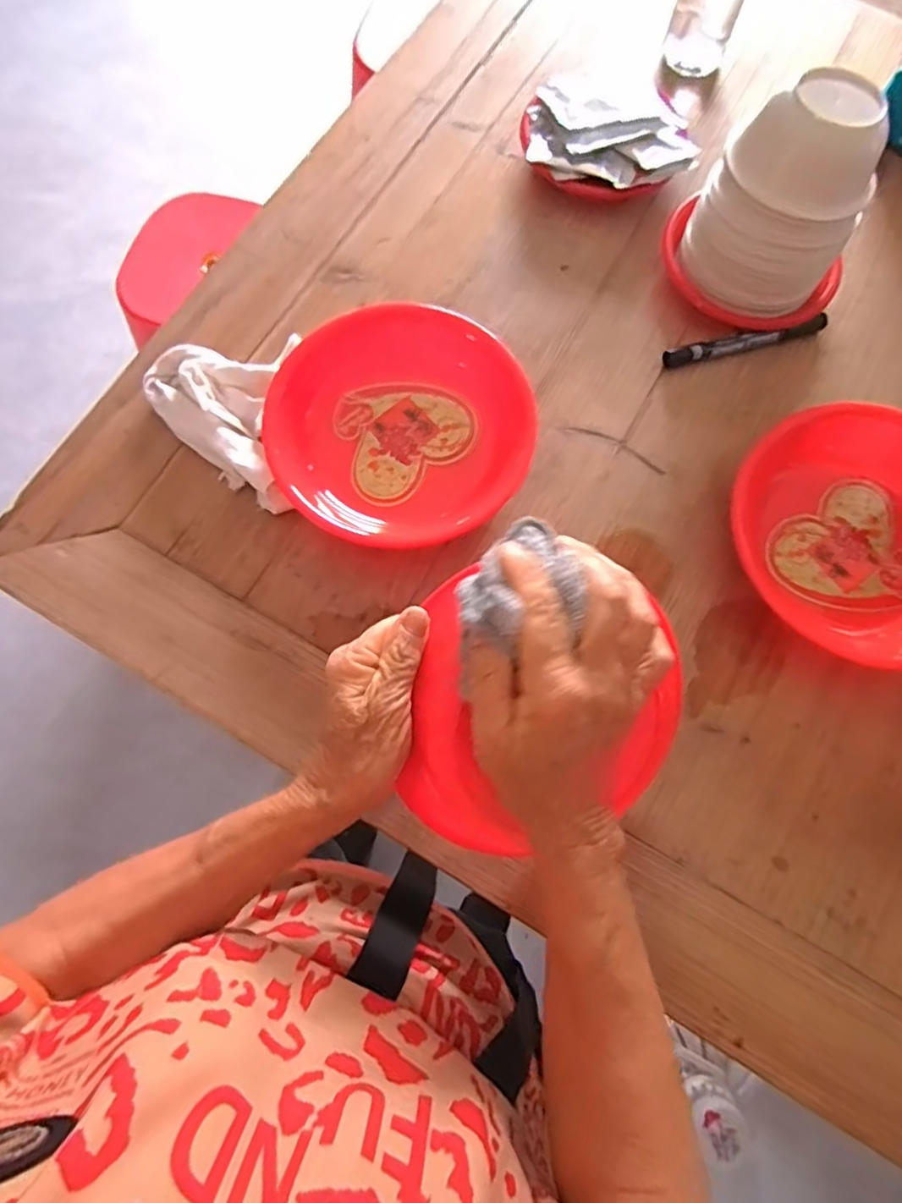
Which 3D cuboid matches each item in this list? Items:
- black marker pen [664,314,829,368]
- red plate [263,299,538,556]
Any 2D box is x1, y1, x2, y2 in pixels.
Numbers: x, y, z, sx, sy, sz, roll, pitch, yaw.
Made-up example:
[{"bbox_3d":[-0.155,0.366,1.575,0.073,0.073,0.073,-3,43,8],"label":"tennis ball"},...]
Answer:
[{"bbox_3d":[0.240,-0.210,0.499,0.139,0.016,0.015,-14,74,-3],"label":"black marker pen"},{"bbox_3d":[-0.037,-0.127,0.459,0.180,0.046,0.189,0,74,1],"label":"red plate"}]

